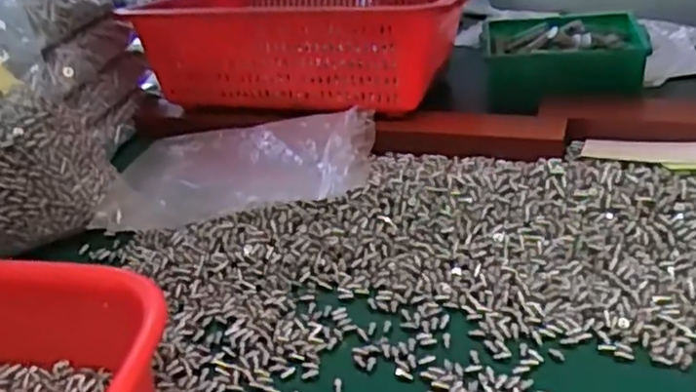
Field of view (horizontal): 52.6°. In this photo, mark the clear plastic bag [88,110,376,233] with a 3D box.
[{"bbox_3d":[-0.087,-0.025,0.562,0.209,0.045,0.133,-2,33,8],"label":"clear plastic bag"}]

